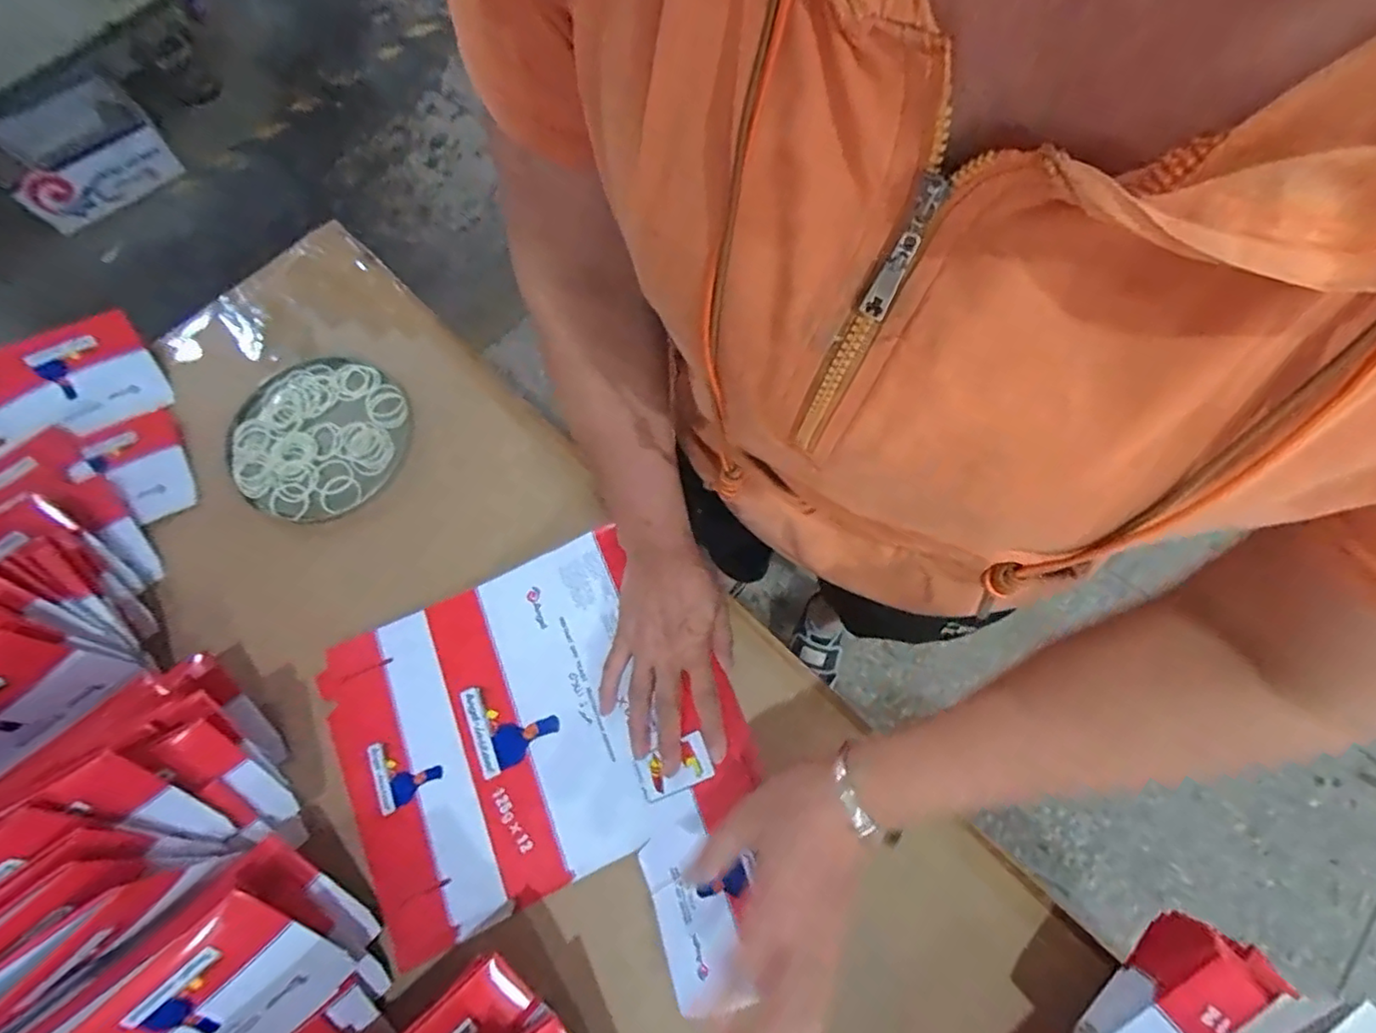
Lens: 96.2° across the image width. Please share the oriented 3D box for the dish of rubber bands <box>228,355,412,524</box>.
[{"bbox_3d":[-0.356,-0.078,0.595,0.164,0.016,0.162,28,73,11],"label":"dish of rubber bands"}]

